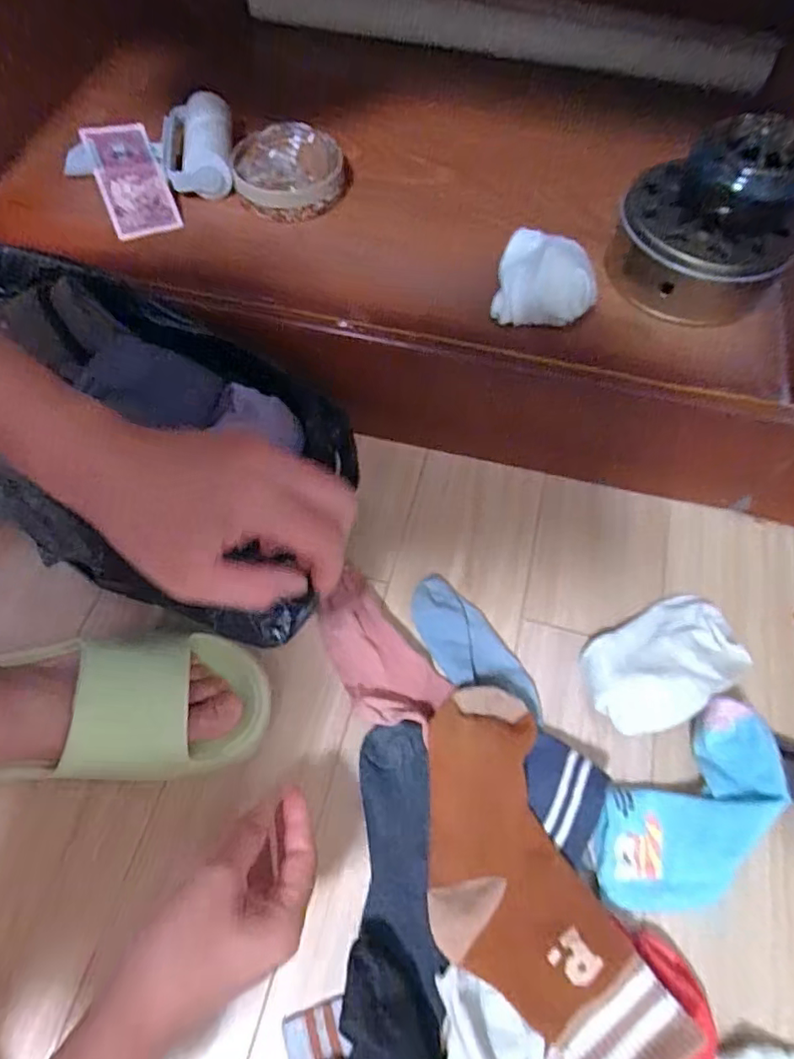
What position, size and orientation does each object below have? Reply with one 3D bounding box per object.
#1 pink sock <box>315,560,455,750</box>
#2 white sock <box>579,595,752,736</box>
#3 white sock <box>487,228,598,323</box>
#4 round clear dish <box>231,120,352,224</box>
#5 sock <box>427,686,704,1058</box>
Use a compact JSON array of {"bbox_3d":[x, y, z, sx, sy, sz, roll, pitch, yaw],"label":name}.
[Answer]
[{"bbox_3d":[-0.019,0.105,0.464,0.068,0.024,0.143,-36,70,-19],"label":"pink sock"},{"bbox_3d":[0.225,0.110,0.465,0.141,0.039,0.083,-25,67,-15],"label":"white sock"},{"bbox_3d":[0.125,-0.210,0.465,0.082,0.053,0.074,8,64,2],"label":"white sock"},{"bbox_3d":[-0.097,-0.335,0.523,0.109,0.040,0.092,-9,65,-6],"label":"round clear dish"},{"bbox_3d":[0.081,0.244,0.386,0.120,0.039,0.251,-20,66,-13],"label":"sock"}]

